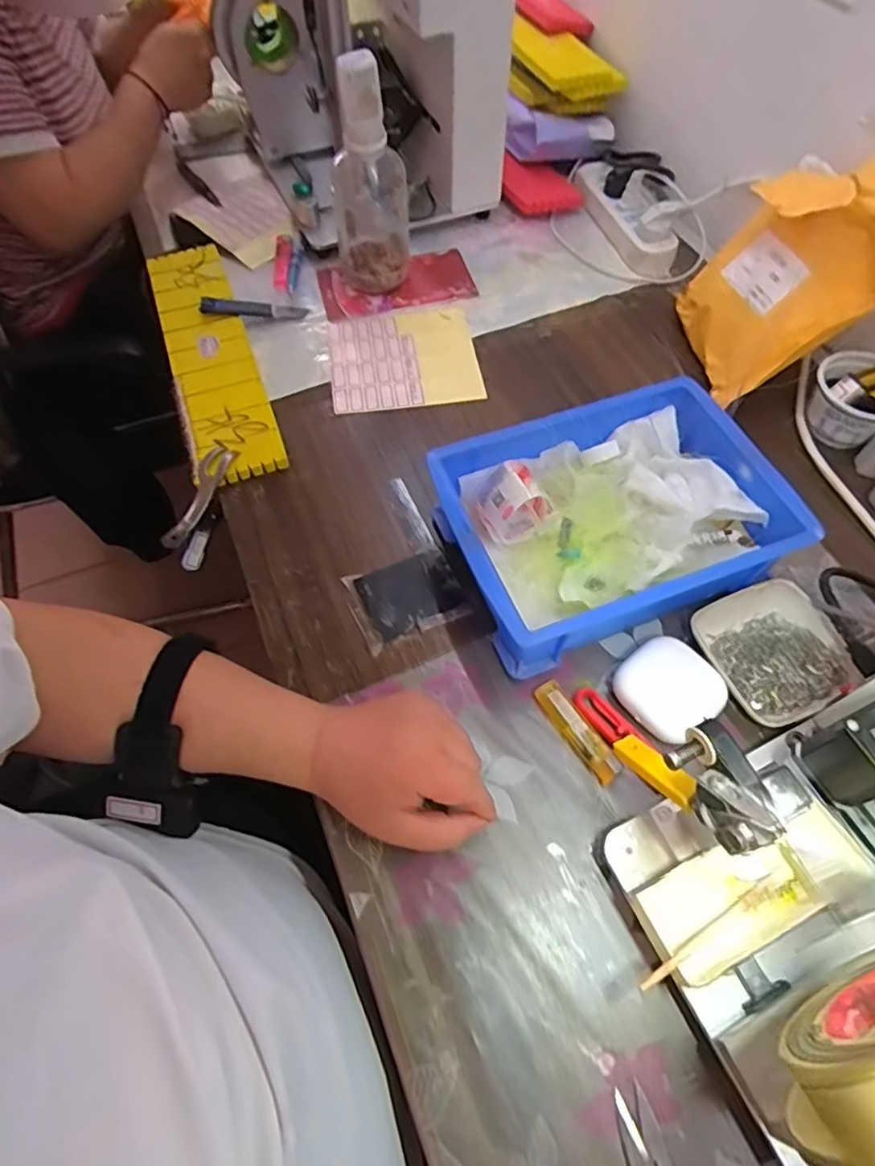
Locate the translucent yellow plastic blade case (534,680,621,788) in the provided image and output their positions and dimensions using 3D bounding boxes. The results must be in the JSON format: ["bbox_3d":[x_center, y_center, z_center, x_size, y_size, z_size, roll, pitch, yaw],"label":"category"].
[{"bbox_3d":[0.098,0.104,0.431,0.019,0.006,0.077,-38,61,2],"label":"translucent yellow plastic blade case"}]

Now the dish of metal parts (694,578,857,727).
[{"bbox_3d":[0.247,0.051,0.450,0.088,0.021,0.097,-17,61,-9],"label":"dish of metal parts"}]

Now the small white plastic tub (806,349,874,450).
[{"bbox_3d":[0.378,-0.166,0.553,0.075,0.053,0.071,21,62,12],"label":"small white plastic tub"}]

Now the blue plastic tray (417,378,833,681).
[{"bbox_3d":[0.134,-0.050,0.482,0.248,0.076,0.179,-20,61,-11],"label":"blue plastic tray"}]

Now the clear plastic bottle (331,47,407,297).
[{"bbox_3d":[-0.073,-0.410,0.625,0.078,0.206,0.083,-7,60,-4],"label":"clear plastic bottle"}]

